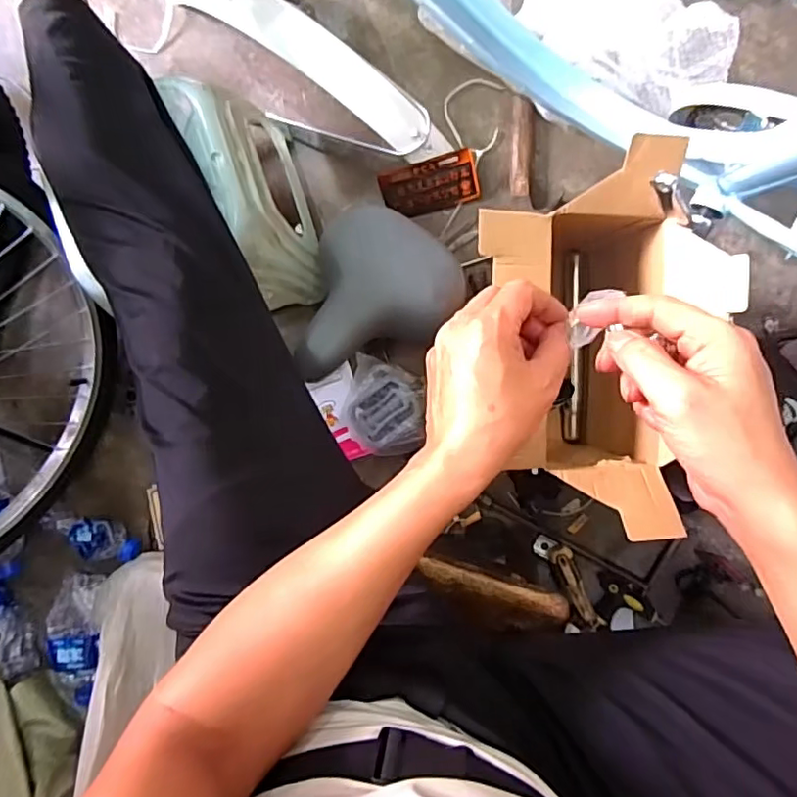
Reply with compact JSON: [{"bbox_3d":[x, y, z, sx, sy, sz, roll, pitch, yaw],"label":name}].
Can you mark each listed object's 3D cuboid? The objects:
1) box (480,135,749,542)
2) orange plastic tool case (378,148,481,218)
[{"bbox_3d":[0.224,-0.057,0.669,0.238,0.262,0.369,-8,93,8],"label":"box"},{"bbox_3d":[0.043,-0.290,0.784,0.129,0.021,0.069,-11,123,7],"label":"orange plastic tool case"}]

